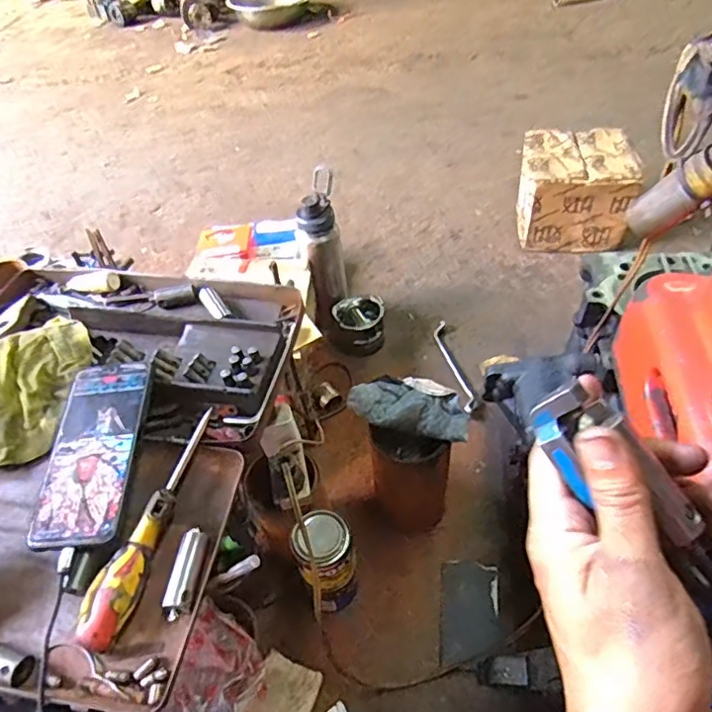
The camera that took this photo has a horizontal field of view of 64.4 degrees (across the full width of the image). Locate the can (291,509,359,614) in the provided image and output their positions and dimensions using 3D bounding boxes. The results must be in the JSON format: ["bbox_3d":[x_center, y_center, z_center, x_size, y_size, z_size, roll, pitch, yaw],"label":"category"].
[{"bbox_3d":[-0.035,0.266,0.718,0.068,0.162,0.069,-2,49,3],"label":"can"}]

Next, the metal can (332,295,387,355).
[{"bbox_3d":[0.008,-0.059,1.074,0.092,0.082,0.095,-2,49,3],"label":"metal can"}]

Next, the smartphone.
[{"bbox_3d":[-0.225,0.080,0.488,0.079,0.013,0.167,-5,56,5],"label":"smartphone"}]

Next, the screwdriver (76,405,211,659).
[{"bbox_3d":[-0.162,0.130,0.460,0.029,0.036,0.199,9,49,14],"label":"screwdriver"}]

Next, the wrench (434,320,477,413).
[{"bbox_3d":[0.176,0.018,1.019,0.027,0.019,0.210,-10,49,-4],"label":"wrench"}]

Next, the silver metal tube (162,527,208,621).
[{"bbox_3d":[-0.130,0.168,0.434,0.017,0.023,0.064,3,48,9],"label":"silver metal tube"}]

